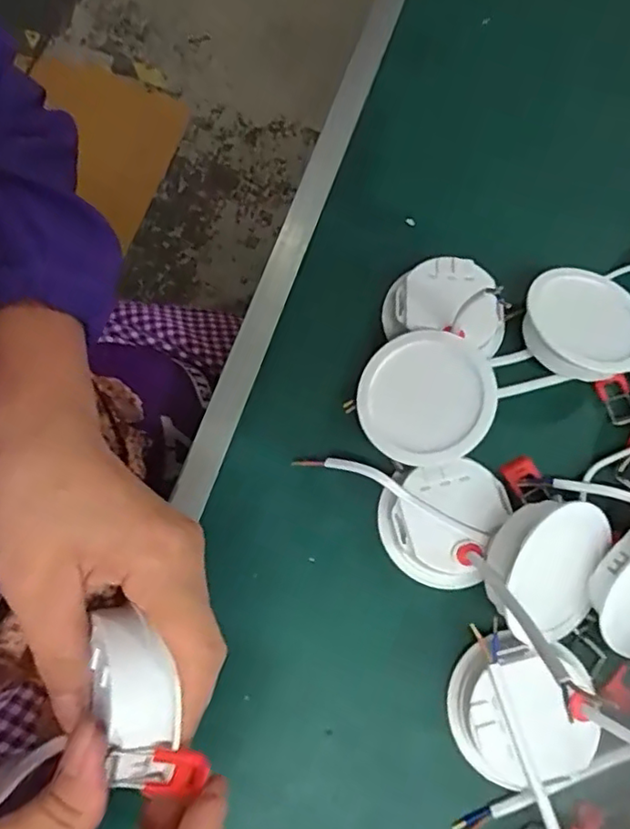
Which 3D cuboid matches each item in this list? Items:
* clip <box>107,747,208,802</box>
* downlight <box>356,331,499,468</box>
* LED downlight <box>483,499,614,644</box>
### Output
[{"bbox_3d":[-0.053,0.122,0.209,0.032,0.013,0.016,5,73,2],"label":"clip"},{"bbox_3d":[0.061,-0.008,0.339,0.071,0.024,0.071,-4,77,18],"label":"downlight"},{"bbox_3d":[0.110,0.072,0.301,0.068,0.025,0.070,11,101,-28],"label":"LED downlight"}]

